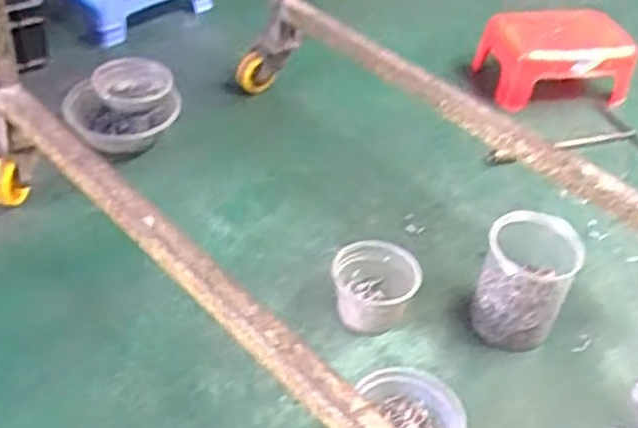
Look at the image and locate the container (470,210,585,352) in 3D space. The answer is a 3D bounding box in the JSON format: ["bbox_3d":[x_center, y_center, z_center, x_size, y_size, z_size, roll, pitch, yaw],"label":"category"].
[{"bbox_3d":[0.248,0.078,0.916,0.104,0.139,0.116,22,42,17],"label":"container"}]

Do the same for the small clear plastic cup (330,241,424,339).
[{"bbox_3d":[0.070,0.090,0.938,0.103,0.066,0.097,4,40,-4],"label":"small clear plastic cup"}]

